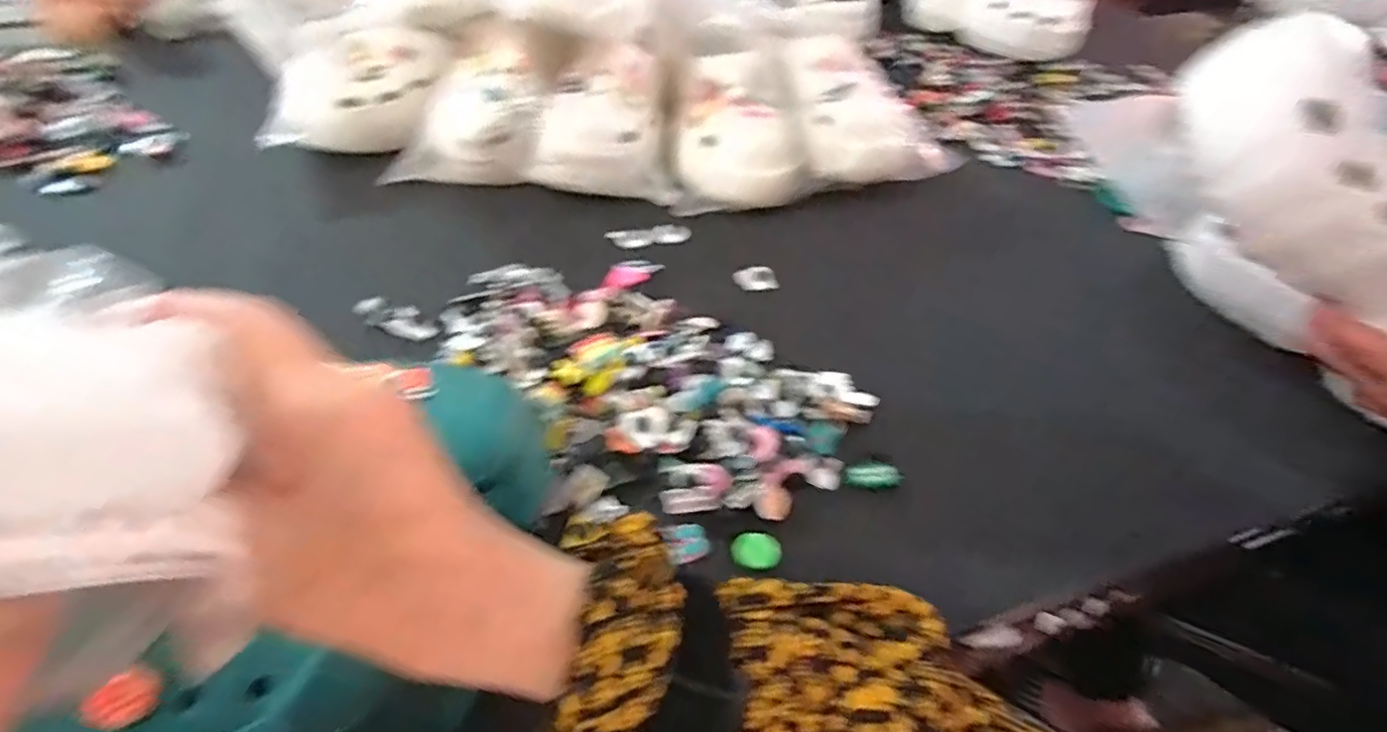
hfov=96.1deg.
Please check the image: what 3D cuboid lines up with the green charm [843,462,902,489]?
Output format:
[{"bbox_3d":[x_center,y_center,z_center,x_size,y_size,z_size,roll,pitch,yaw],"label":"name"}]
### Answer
[{"bbox_3d":[0.126,0.077,0.438,0.037,0.013,0.016,4,48,-1],"label":"green charm"}]

